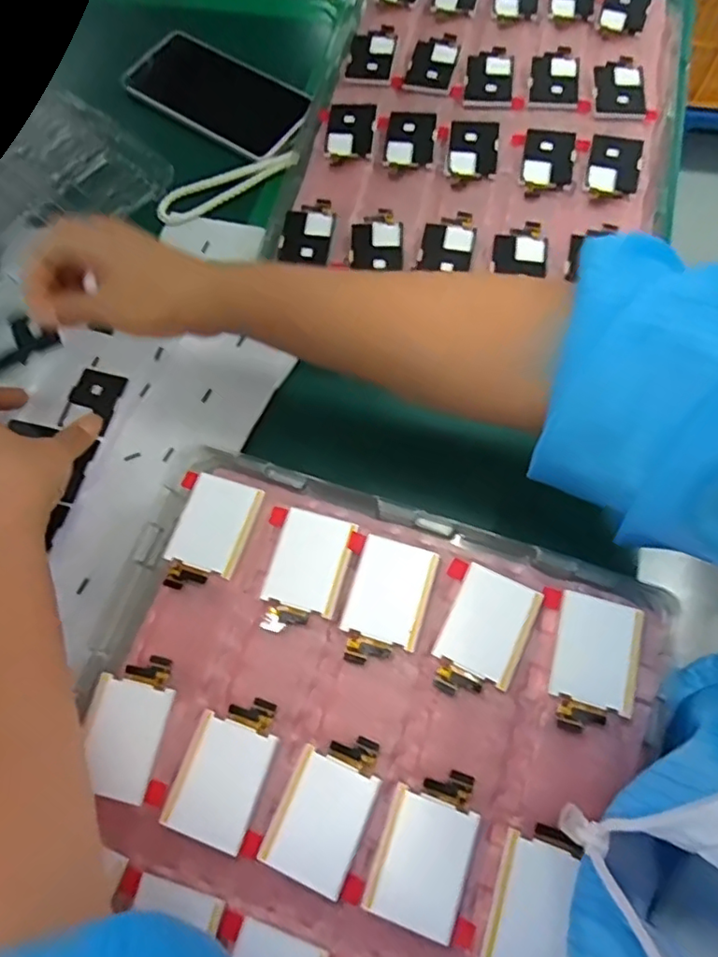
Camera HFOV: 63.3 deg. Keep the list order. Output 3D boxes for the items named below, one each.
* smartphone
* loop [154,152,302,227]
[{"bbox_3d":[-0.119,-0.316,0.476,0.159,0.007,0.076,35,75,14],"label":"smartphone"},{"bbox_3d":[-0.100,-0.224,0.447,0.115,0.013,0.022,-17,69,11],"label":"loop"}]

